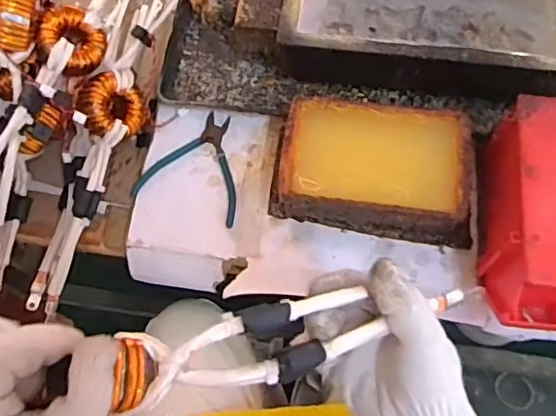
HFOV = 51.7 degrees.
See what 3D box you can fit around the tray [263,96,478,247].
[{"bbox_3d":[0.113,-0.046,0.654,0.232,0.073,0.142,7,68,4],"label":"tray"}]

